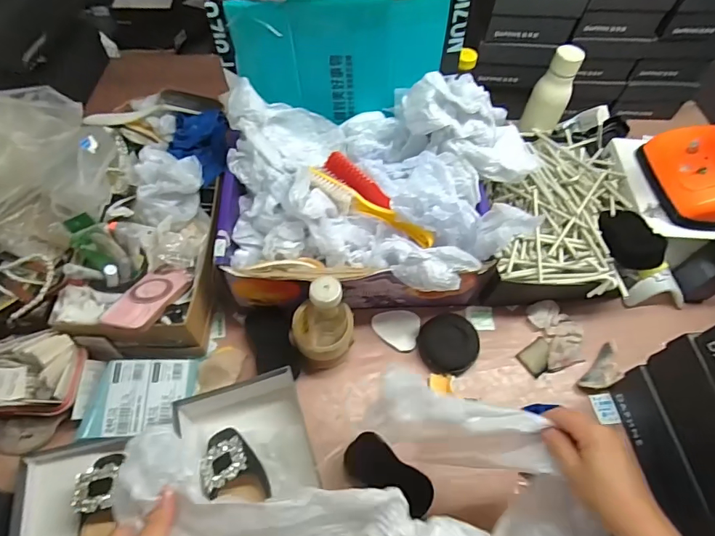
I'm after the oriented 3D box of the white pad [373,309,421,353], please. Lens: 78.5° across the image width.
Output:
[{"bbox_3d":[0.062,0.098,0.717,0.076,0.011,0.065,14,60,6],"label":"white pad"}]

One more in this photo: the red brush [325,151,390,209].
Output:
[{"bbox_3d":[0.001,-0.132,0.667,0.116,0.023,0.027,39,64,0],"label":"red brush"}]

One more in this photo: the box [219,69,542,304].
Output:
[{"bbox_3d":[0.028,-0.103,0.684,0.458,0.213,0.321,5,59,1],"label":"box"}]

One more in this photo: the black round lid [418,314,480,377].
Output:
[{"bbox_3d":[0.144,0.118,0.688,0.086,0.045,0.088,1,59,-2],"label":"black round lid"}]

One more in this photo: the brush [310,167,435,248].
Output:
[{"bbox_3d":[0.019,-0.086,0.655,0.208,0.026,0.045,27,62,13],"label":"brush"}]

